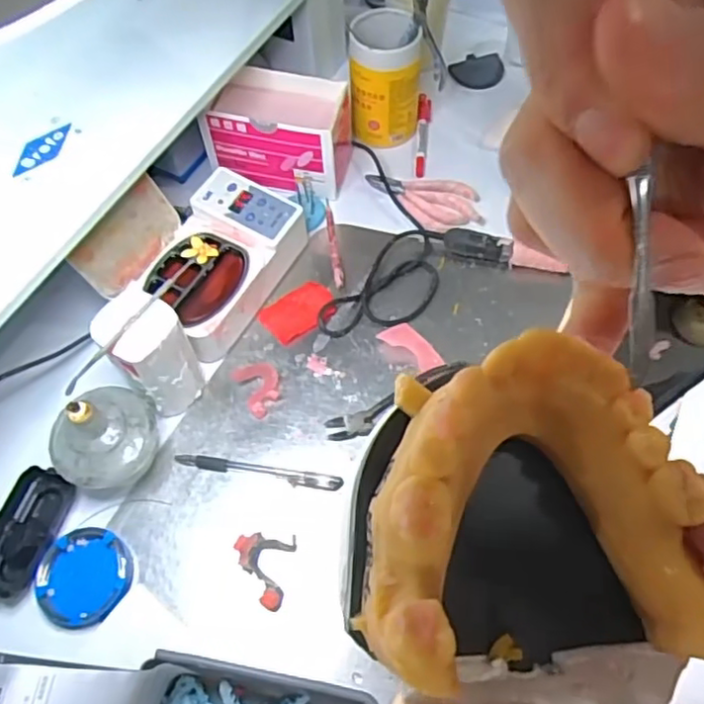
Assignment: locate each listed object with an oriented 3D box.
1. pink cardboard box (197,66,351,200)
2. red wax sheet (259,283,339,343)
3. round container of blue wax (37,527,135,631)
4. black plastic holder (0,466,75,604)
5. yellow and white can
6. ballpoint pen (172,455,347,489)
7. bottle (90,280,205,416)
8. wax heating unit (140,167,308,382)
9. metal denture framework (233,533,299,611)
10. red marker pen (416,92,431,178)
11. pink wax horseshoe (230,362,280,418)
[{"bbox_3d":[-0.085,-0.253,0.743,0.151,0.102,0.093,9,62,8],"label":"pink cardboard box"},{"bbox_3d":[-0.057,-0.044,0.687,0.078,0.006,0.052,-31,64,-14],"label":"red wax sheet"},{"bbox_3d":[-0.231,0.191,0.548,0.074,0.016,0.080,-1,61,2],"label":"round container of blue wax"},{"bbox_3d":[-0.287,0.159,0.568,0.051,0.021,0.110,14,62,10],"label":"black plastic holder"},{"bbox_3d":[0.038,-0.322,0.761,0.079,0.129,0.082,-1,61,2],"label":"yellow and white can"},{"bbox_3d":[-0.088,0.110,0.598,0.157,0.006,0.014,8,61,7],"label":"ballpoint pen"},{"bbox_3d":[-0.180,0.003,0.592,0.067,0.126,0.062,40,70,22],"label":"bottle"},{"bbox_3d":[-0.137,-0.089,0.674,0.110,0.068,0.186,24,65,15],"label":"wax heating unit"},{"bbox_3d":[-0.075,0.186,0.549,0.048,0.015,0.061,0,61,3],"label":"metal denture framework"},{"bbox_3d":[0.088,-0.274,0.792,0.017,0.018,0.122,3,61,5],"label":"red marker pen"},{"bbox_3d":[-0.092,0.032,0.641,0.041,0.018,0.057,-29,63,-13],"label":"pink wax horseshoe"}]

